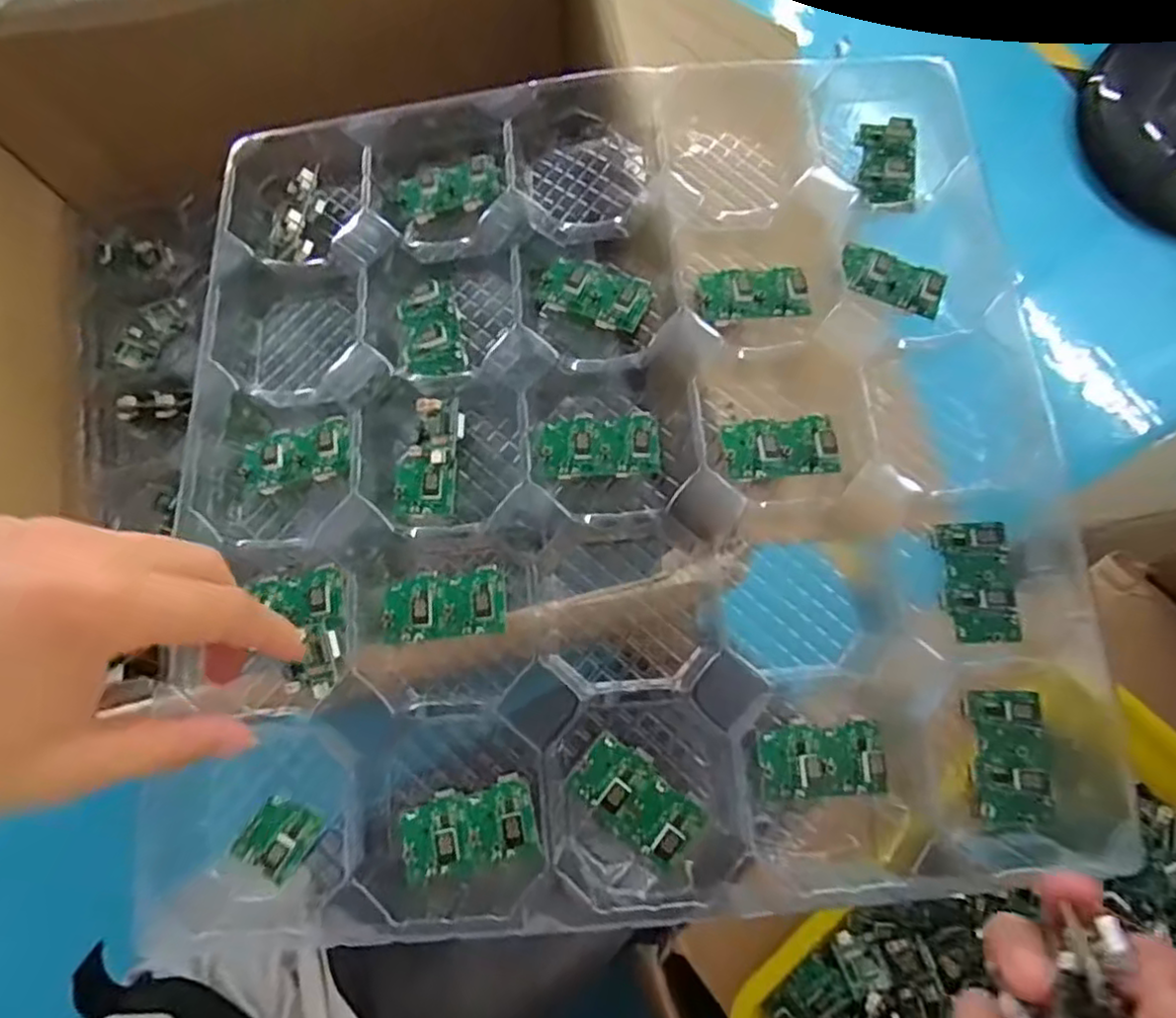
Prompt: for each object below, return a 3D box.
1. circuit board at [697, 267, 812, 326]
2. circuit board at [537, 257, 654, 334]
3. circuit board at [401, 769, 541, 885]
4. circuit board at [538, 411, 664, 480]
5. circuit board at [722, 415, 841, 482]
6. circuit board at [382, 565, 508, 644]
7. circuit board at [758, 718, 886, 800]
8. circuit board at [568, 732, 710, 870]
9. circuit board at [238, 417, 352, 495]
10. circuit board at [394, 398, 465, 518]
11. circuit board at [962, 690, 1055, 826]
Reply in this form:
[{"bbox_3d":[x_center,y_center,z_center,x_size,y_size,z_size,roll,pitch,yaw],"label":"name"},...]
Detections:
[{"bbox_3d":[0.085,-0.113,0.340,0.056,0.012,0.029,-7,77,-2],"label":"circuit board"},{"bbox_3d":[0.003,-0.115,0.341,0.057,0.016,0.033,17,77,4],"label":"circuit board"},{"bbox_3d":[-0.051,0.140,0.284,0.058,0.015,0.037,-13,77,-3],"label":"circuit board"},{"bbox_3d":[0.006,-0.032,0.322,0.058,0.017,0.031,-3,77,-1],"label":"circuit board"},{"bbox_3d":[0.093,-0.031,0.319,0.053,0.017,0.029,-7,77,-2],"label":"circuit board"},{"bbox_3d":[-0.067,0.044,0.307,0.056,0.016,0.030,-6,77,-1],"label":"circuit board"},{"bbox_3d":[0.103,0.110,0.288,0.055,0.014,0.030,-3,77,-1],"label":"circuit board"},{"bbox_3d":[0.021,0.126,0.285,0.058,0.016,0.033,38,79,8],"label":"circuit board"},{"bbox_3d":[-0.147,-0.029,0.333,0.054,0.018,0.033,-14,77,-3],"label":"circuit board"},{"bbox_3d":[-0.079,-0.025,0.325,0.029,0.012,0.058,4,77,1],"label":"circuit board"},{"bbox_3d":[0.188,0.110,0.293,0.031,0.015,0.056,2,77,0],"label":"circuit board"}]

